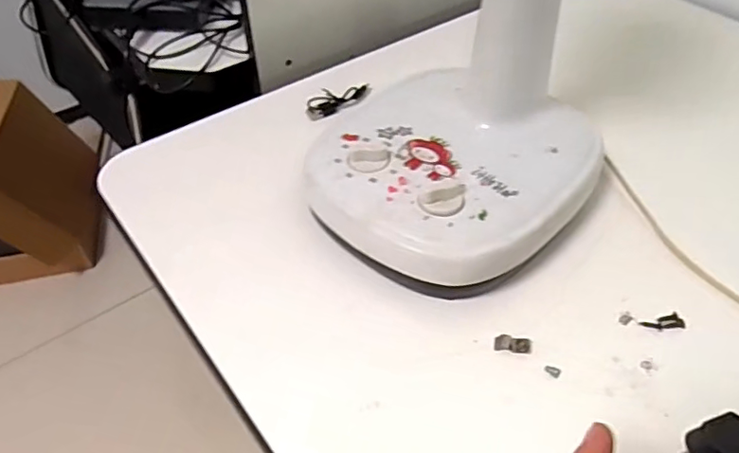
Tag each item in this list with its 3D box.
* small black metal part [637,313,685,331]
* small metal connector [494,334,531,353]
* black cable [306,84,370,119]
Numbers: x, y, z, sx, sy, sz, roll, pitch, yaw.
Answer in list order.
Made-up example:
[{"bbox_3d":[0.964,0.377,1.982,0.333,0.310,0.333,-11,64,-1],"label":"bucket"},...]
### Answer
[{"bbox_3d":[0.193,0.063,0.370,0.029,0.004,0.010,-3,47,-4],"label":"small black metal part"},{"bbox_3d":[0.091,0.074,0.357,0.022,0.004,0.010,8,48,7],"label":"small metal connector"},{"bbox_3d":[-0.034,-0.124,0.538,0.070,0.007,0.035,-31,55,-26],"label":"black cable"}]

